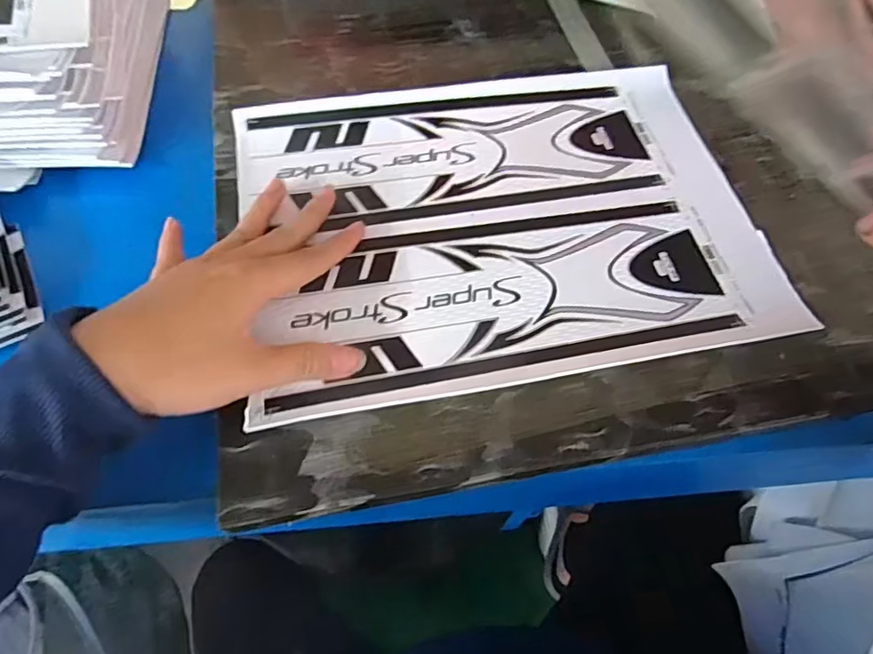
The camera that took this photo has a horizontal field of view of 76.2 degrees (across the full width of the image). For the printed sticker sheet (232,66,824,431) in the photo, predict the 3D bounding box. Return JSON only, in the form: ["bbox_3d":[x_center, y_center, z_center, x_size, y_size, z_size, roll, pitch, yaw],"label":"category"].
[{"bbox_3d":[0.041,-0.076,0.358,0.313,0.009,0.236,-9,61,-8],"label":"printed sticker sheet"}]

